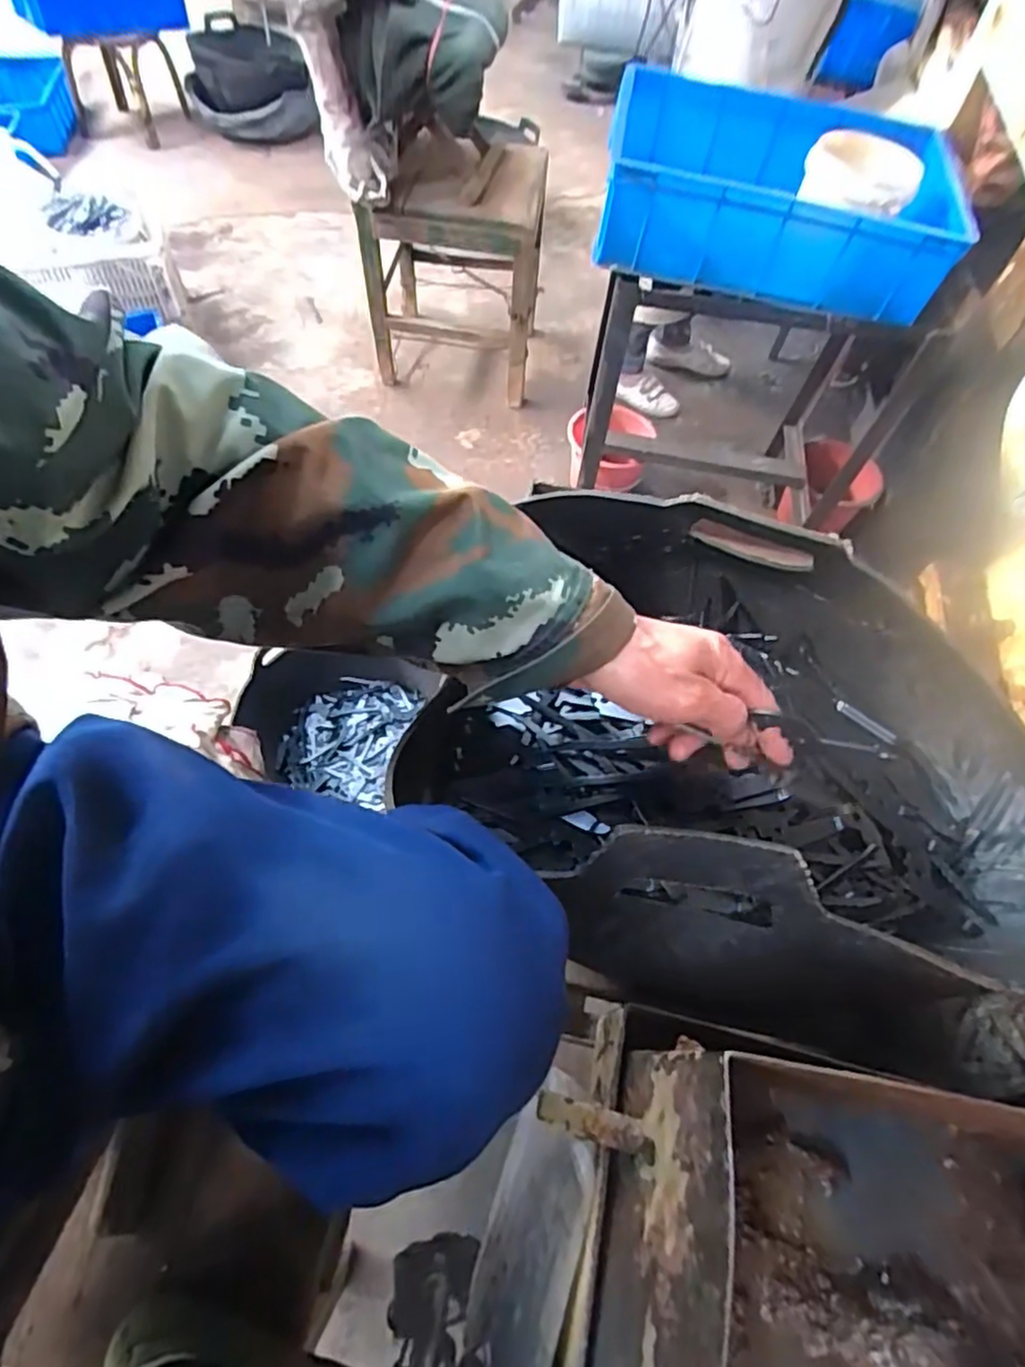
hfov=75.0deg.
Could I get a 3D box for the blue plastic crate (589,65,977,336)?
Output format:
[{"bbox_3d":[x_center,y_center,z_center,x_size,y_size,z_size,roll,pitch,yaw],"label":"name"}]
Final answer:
[{"bbox_3d":[0.408,-0.769,1.042,0.511,0.155,0.345,11,59,3],"label":"blue plastic crate"}]

